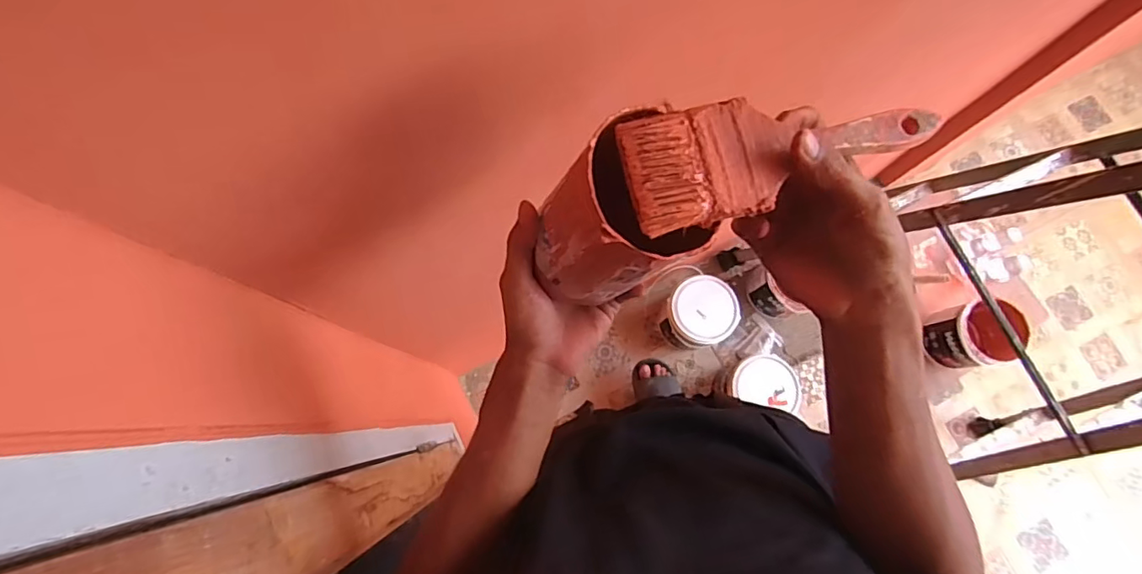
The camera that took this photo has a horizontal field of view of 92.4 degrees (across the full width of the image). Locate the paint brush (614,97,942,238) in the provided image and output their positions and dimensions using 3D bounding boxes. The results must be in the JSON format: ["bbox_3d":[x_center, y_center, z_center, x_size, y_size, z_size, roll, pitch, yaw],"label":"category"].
[{"bbox_3d":[0.122,-0.079,0.312,0.189,0.014,0.062,-13,77,-12],"label":"paint brush"}]

